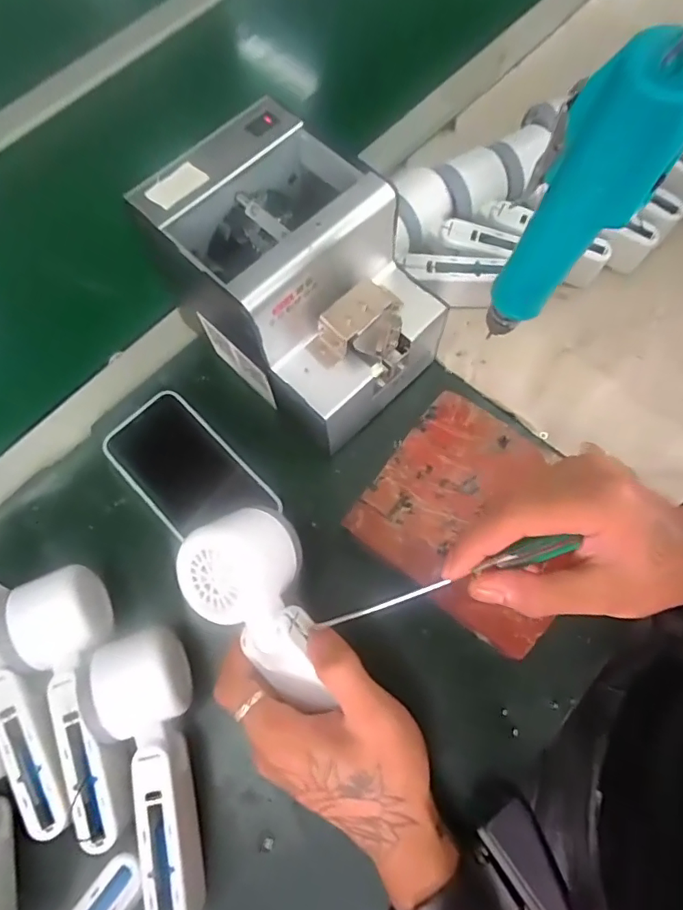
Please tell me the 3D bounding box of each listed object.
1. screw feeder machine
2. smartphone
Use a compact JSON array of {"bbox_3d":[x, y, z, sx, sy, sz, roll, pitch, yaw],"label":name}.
[{"bbox_3d":[-0.026,-0.115,0.375,0.120,0.147,0.165,-43,73,-12],"label":"screw feeder machine"},{"bbox_3d":[-0.120,0.013,0.404,0.075,0.012,0.132,-43,74,-12],"label":"smartphone"}]

